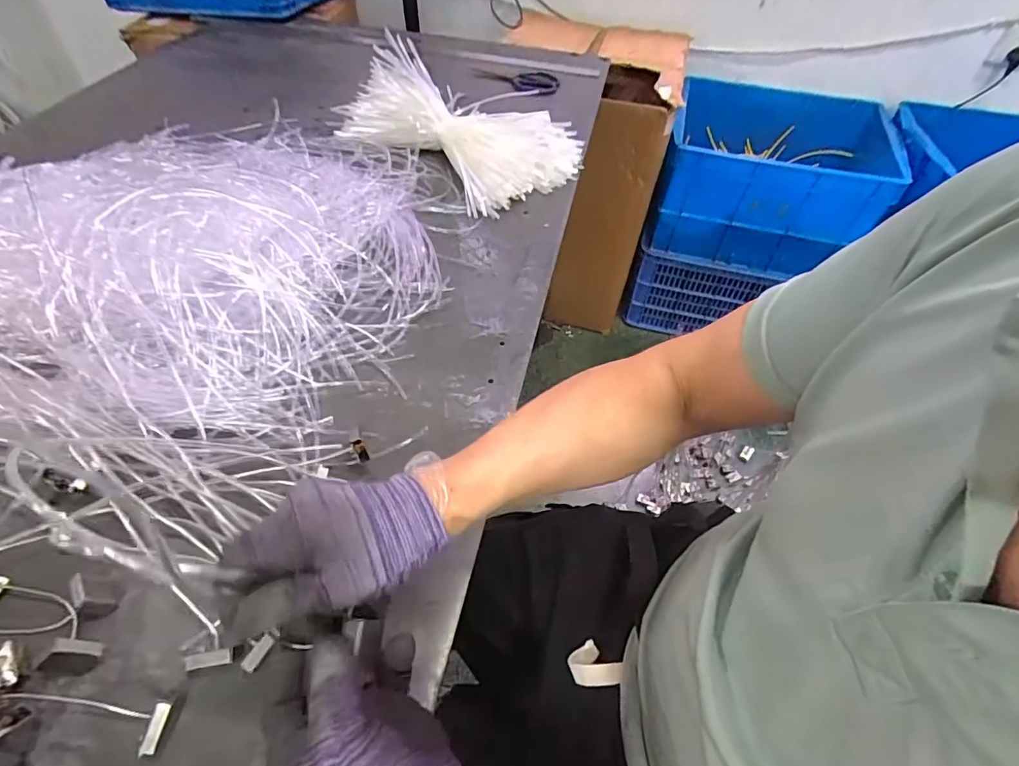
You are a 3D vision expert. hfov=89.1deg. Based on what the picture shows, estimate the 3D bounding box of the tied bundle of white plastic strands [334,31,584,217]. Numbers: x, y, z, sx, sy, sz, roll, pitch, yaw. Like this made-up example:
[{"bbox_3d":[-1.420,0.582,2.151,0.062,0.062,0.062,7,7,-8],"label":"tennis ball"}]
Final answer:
[{"bbox_3d":[-0.087,-0.458,0.901,0.402,0.094,0.267,36,58,23],"label":"tied bundle of white plastic strands"}]

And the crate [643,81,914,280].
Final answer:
[{"bbox_3d":[0.717,-0.572,1.462,0.567,0.340,0.422,14,52,8],"label":"crate"}]

